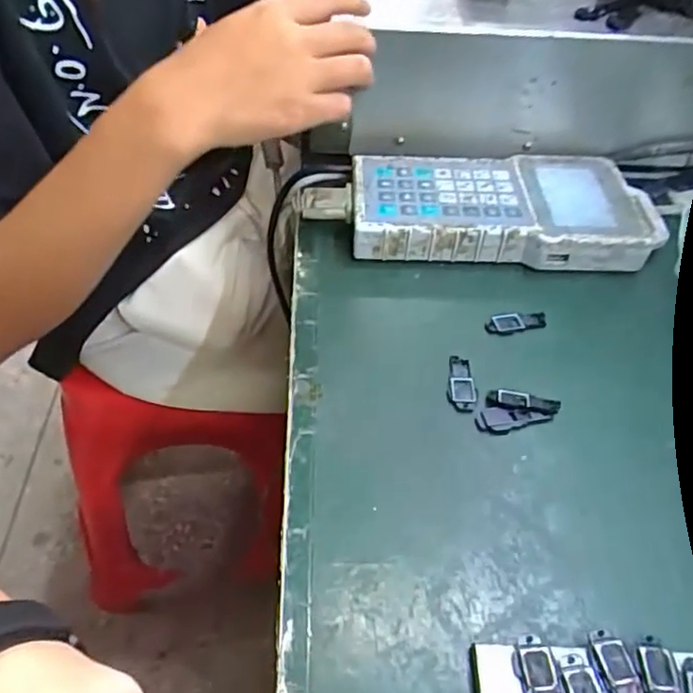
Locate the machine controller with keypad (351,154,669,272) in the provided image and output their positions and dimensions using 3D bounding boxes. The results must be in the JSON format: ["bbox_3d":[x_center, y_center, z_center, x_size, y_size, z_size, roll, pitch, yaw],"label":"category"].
[{"bbox_3d":[0.115,-0.102,0.478,0.217,0.030,0.102,2,48,1],"label":"machine controller with keypad"}]

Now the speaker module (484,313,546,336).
[{"bbox_3d":[0.108,-0.016,0.416,0.041,0.004,0.016,-12,49,-12],"label":"speaker module"}]

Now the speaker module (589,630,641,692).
[{"bbox_3d":[0.112,0.135,0.263,0.014,0.004,0.039,-9,48,-9],"label":"speaker module"}]

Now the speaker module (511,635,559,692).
[{"bbox_3d":[0.078,0.138,0.261,0.015,0.007,0.039,-5,48,-6],"label":"speaker module"}]

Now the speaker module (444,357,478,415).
[{"bbox_3d":[0.067,0.022,0.377,0.016,0.004,0.038,4,48,2],"label":"speaker module"}]

